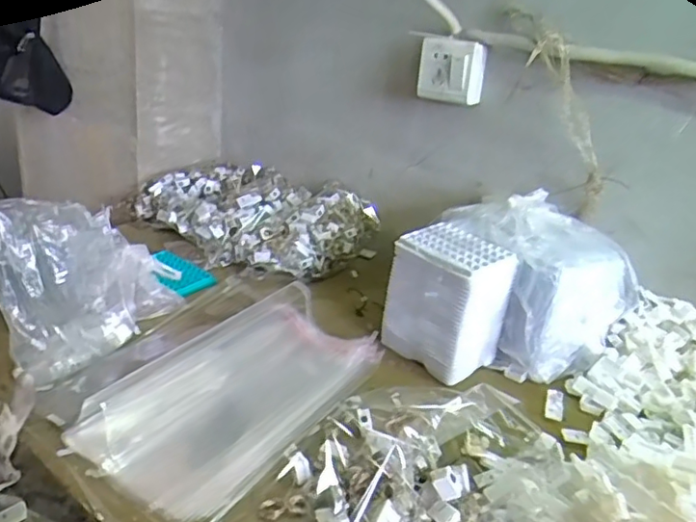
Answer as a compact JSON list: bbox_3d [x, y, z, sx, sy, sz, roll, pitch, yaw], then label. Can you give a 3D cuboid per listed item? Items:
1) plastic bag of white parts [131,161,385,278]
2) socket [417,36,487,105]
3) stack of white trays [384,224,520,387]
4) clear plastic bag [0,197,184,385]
[{"bbox_3d":[-0.175,-0.091,1.085,0.415,0.094,0.239,22,28,32],"label":"plastic bag of white parts"},{"bbox_3d":[0.159,-0.292,0.923,0.048,0.089,0.088,-16,32,-41],"label":"socket"},{"bbox_3d":[0.126,0.052,0.778,0.093,0.155,0.131,-16,32,-42],"label":"stack of white trays"},{"bbox_3d":[-0.319,0.016,0.743,0.122,0.169,0.238,18,26,27],"label":"clear plastic bag"}]

